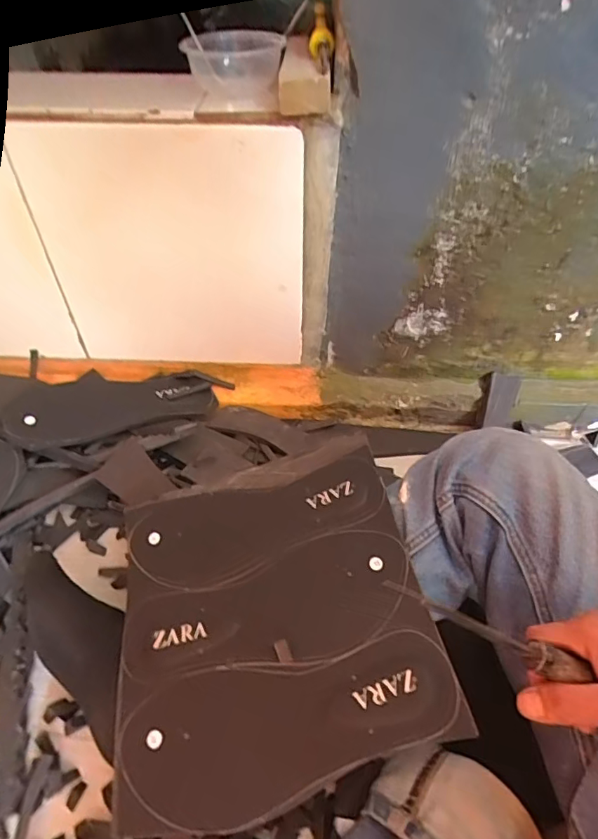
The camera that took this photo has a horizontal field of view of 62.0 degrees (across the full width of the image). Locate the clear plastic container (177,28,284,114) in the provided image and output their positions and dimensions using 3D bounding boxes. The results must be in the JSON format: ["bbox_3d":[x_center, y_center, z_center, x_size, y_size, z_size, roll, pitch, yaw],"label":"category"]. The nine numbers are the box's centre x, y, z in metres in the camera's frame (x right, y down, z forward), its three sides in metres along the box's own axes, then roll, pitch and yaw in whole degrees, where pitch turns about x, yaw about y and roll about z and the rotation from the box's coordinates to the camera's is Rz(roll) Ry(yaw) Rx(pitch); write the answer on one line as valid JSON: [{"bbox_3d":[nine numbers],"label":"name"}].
[{"bbox_3d":[-0.064,-0.373,0.535,0.091,0.066,0.088,1,46,1],"label":"clear plastic container"}]

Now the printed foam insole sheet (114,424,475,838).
[{"bbox_3d":[-0.028,0.154,0.422,0.251,0.009,0.273,-16,49,1],"label":"printed foam insole sheet"}]

